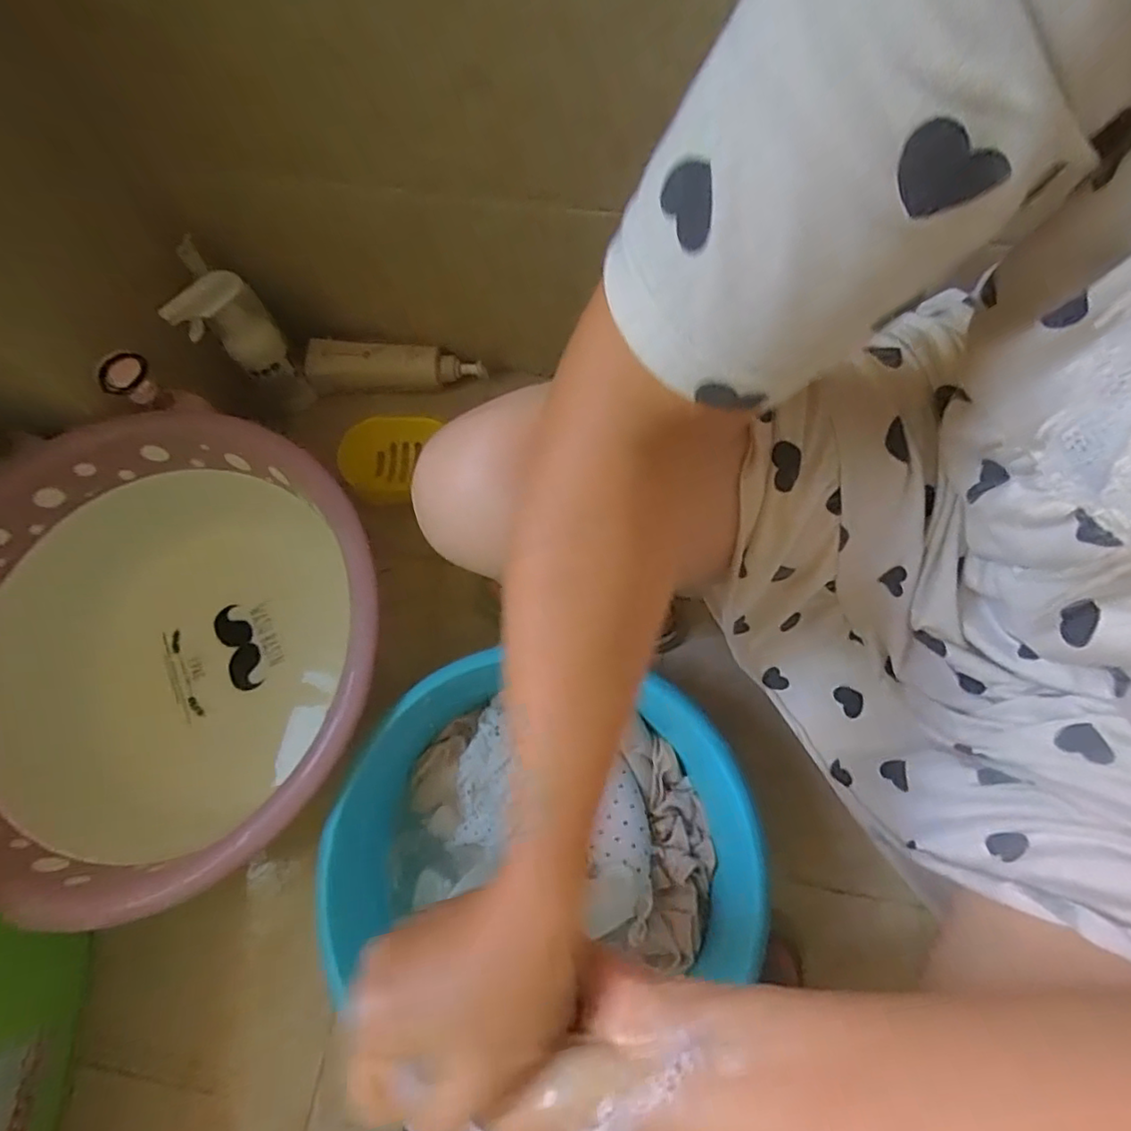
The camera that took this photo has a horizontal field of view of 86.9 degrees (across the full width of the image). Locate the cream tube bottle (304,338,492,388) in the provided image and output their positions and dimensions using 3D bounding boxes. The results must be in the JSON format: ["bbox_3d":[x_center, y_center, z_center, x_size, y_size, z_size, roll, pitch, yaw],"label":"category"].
[{"bbox_3d":[-0.243,-0.292,0.874,0.250,0.050,0.056,-1,72,3],"label":"cream tube bottle"}]

